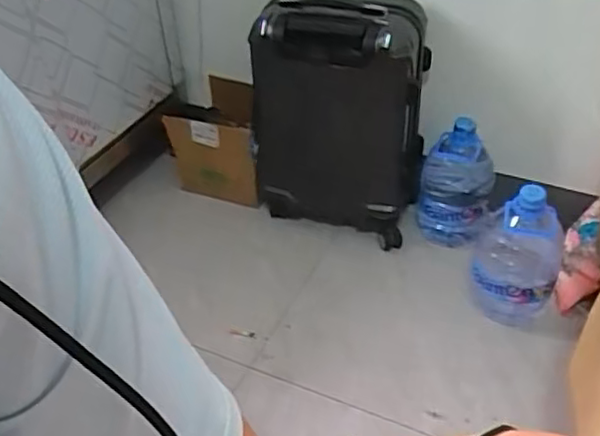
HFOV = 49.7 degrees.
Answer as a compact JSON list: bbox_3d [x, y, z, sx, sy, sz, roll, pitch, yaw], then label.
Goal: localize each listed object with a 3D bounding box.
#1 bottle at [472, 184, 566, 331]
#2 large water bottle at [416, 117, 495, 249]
[{"bbox_3d":[0.417,0.058,1.245,0.151,0.281,0.154,12,42,18],"label":"bottle"},{"bbox_3d":[0.344,-0.096,1.428,0.154,0.297,0.163,9,41,14],"label":"large water bottle"}]

